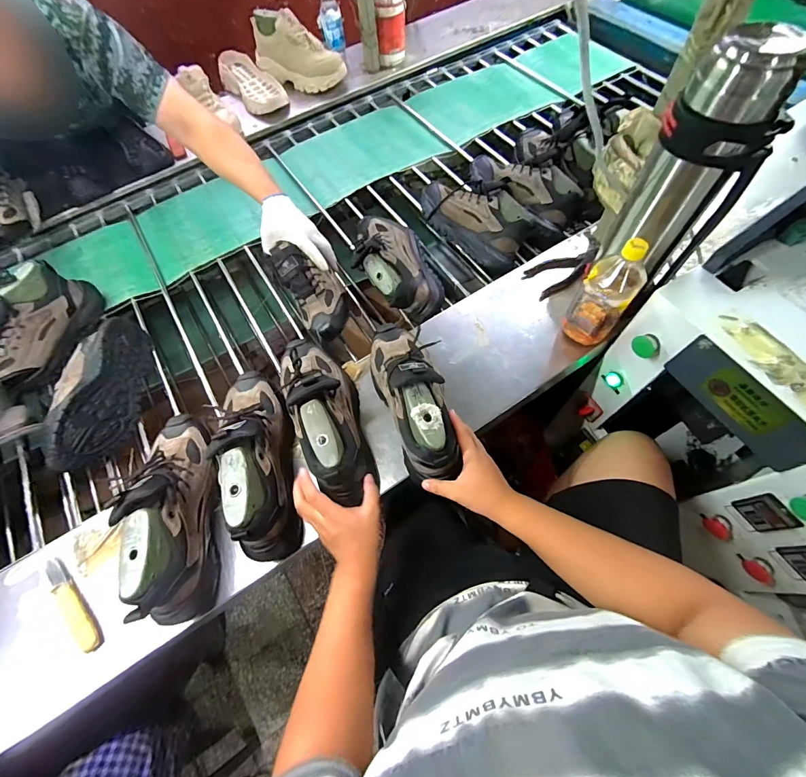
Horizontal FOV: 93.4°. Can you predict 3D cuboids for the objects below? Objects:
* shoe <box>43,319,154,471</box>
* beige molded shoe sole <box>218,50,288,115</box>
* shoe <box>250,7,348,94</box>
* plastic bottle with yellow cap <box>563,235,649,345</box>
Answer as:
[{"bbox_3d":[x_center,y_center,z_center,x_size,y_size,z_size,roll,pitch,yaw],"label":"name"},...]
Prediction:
[{"bbox_3d":[-0.580,0.003,0.713,0.116,0.104,0.293,-4,65,1],"label":"shoe"},{"bbox_3d":[-0.471,-0.950,1.192,0.136,0.065,0.312,-32,67,-11],"label":"beige molded shoe sole"},{"bbox_3d":[-0.330,-1.019,1.155,0.285,0.159,0.100,29,70,15],"label":"shoe"},{"bbox_3d":[0.338,-0.161,0.625,0.080,0.178,0.086,34,72,17],"label":"plastic bottle with yellow cap"}]

